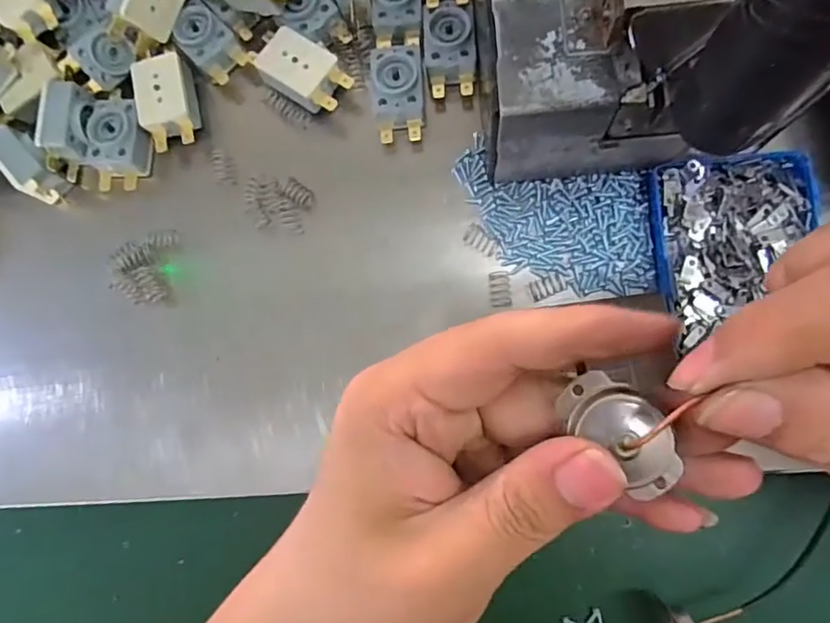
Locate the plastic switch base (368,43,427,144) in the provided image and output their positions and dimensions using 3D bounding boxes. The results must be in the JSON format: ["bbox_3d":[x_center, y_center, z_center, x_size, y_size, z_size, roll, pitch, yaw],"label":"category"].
[{"bbox_3d":[-0.009,-0.113,0.287,0.026,0.012,0.048,-5,83,6],"label":"plastic switch base"}]

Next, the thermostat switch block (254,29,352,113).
[{"bbox_3d":[-0.059,-0.125,0.293,0.049,0.015,0.031,31,88,9],"label":"thermostat switch block"}]

